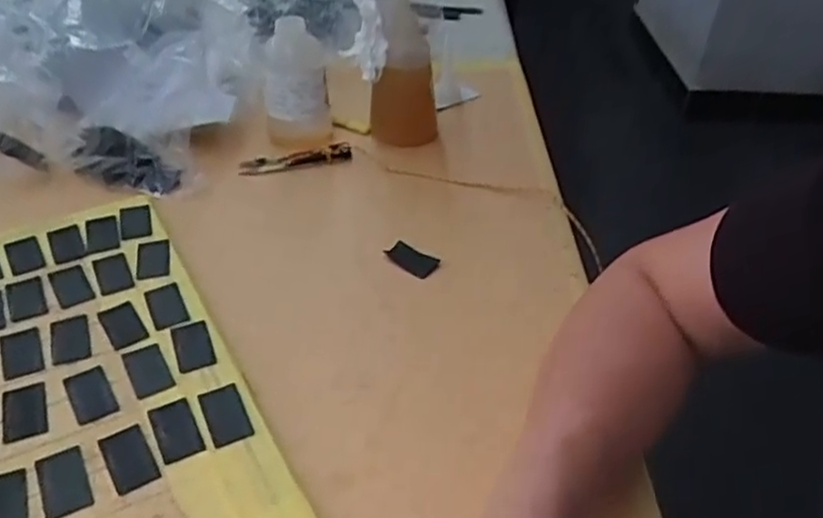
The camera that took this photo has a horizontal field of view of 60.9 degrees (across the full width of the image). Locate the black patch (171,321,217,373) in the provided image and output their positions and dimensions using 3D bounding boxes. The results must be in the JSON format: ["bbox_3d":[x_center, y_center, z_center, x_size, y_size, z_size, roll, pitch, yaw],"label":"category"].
[{"bbox_3d":[-0.143,0.057,0.458,0.023,0.004,0.042,-13,41,-18],"label":"black patch"}]

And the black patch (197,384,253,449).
[{"bbox_3d":[-0.110,0.091,0.415,0.024,0.004,0.042,-15,42,-21],"label":"black patch"}]

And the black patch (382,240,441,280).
[{"bbox_3d":[0.001,0.000,0.546,0.044,0.009,0.024,32,47,32],"label":"black patch"}]

